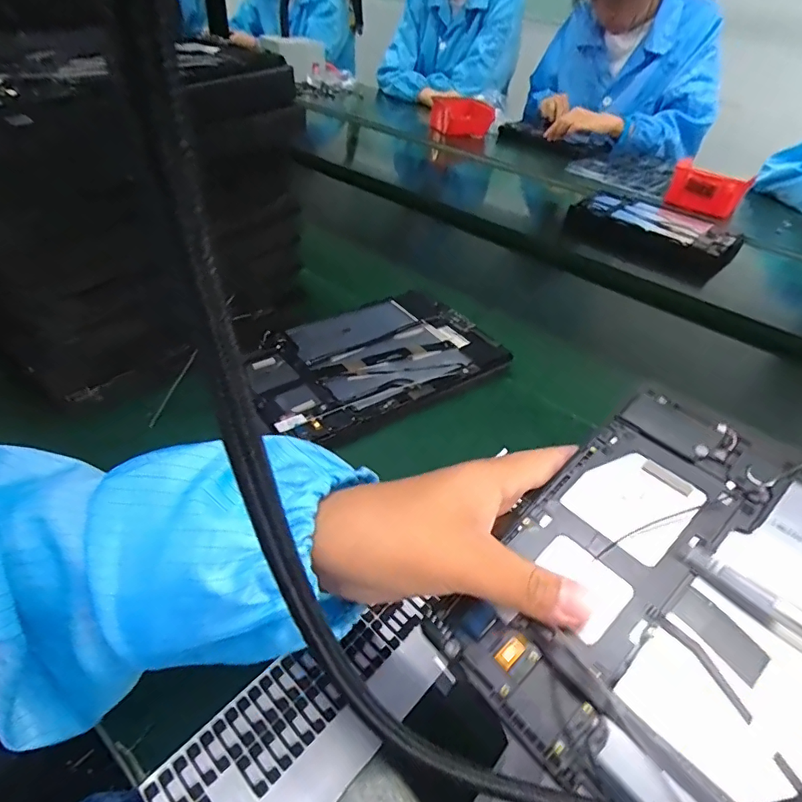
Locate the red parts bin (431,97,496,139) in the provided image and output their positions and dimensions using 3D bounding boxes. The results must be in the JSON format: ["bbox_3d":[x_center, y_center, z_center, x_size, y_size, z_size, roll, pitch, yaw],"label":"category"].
[{"bbox_3d":[0.152,-0.711,1.228,0.154,0.064,0.098,4,43,-3],"label":"red parts bin"}]

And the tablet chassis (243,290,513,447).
[{"bbox_3d":[-0.030,-0.042,0.466,0.241,0.012,0.150,-23,50,-28],"label":"tablet chassis"}]

